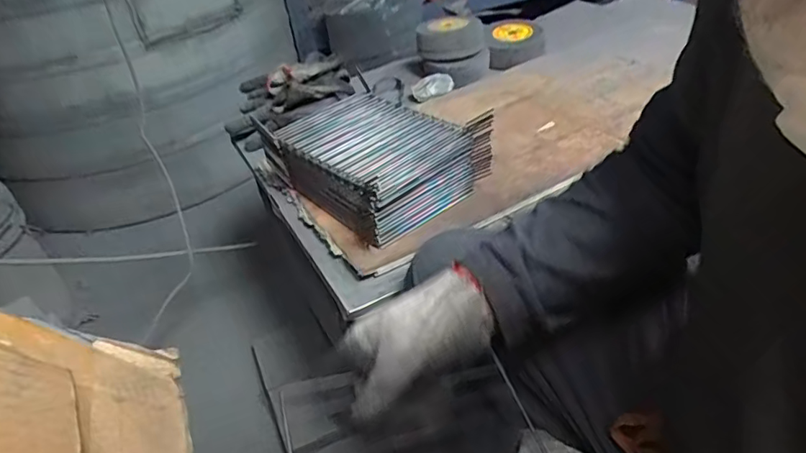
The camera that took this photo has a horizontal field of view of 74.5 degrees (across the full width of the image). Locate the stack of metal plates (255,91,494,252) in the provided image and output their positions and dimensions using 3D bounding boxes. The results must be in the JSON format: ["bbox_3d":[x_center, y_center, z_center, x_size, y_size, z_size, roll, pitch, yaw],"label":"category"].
[{"bbox_3d":[-0.048,-0.104,0.800,0.221,0.086,0.282,-35,46,-31],"label":"stack of metal plates"}]

